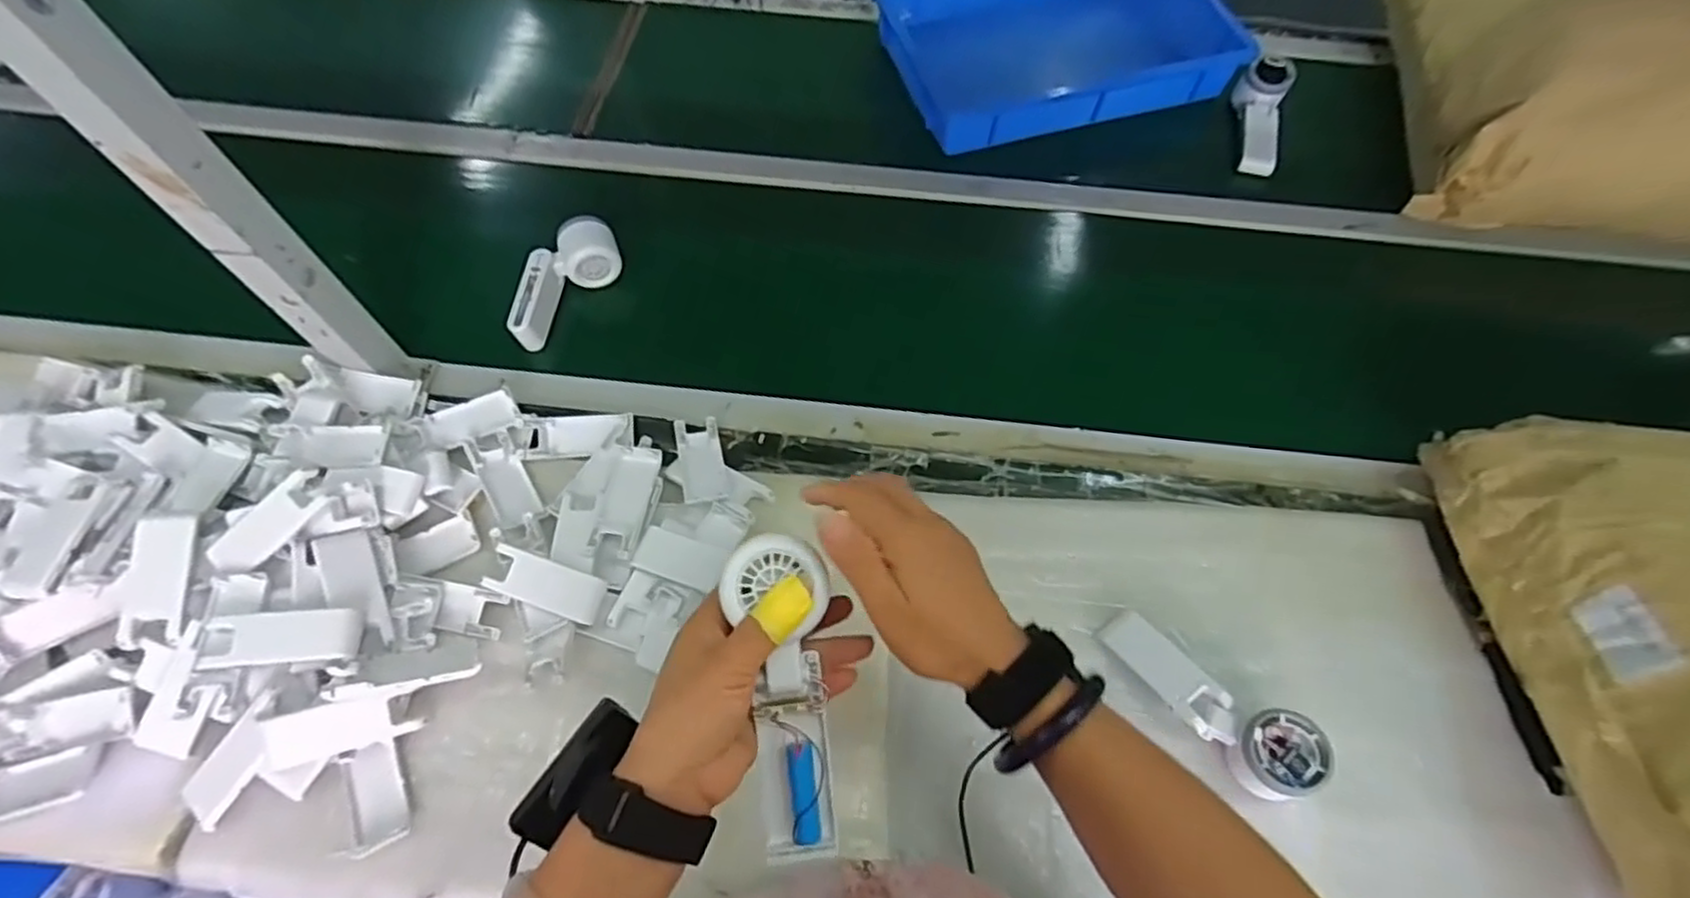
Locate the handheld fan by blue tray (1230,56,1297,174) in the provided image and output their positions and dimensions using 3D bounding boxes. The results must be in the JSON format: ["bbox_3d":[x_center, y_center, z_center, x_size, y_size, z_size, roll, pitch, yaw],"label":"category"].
[{"bbox_3d":[0.525,-0.414,0.902,0.057,0.045,0.163,10,79,3],"label":"handheld fan by blue tray"}]

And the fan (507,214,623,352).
[{"bbox_3d":[-0.299,-0.176,0.754,0.067,0.041,0.154,28,65,12],"label":"fan"}]

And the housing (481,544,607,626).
[{"bbox_3d":[-0.249,0.113,0.597,0.099,0.018,0.038,18,78,4],"label":"housing"}]

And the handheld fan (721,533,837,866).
[{"bbox_3d":[-0.030,0.131,0.382,0.051,0.026,0.168,-7,93,-6],"label":"handheld fan"}]

